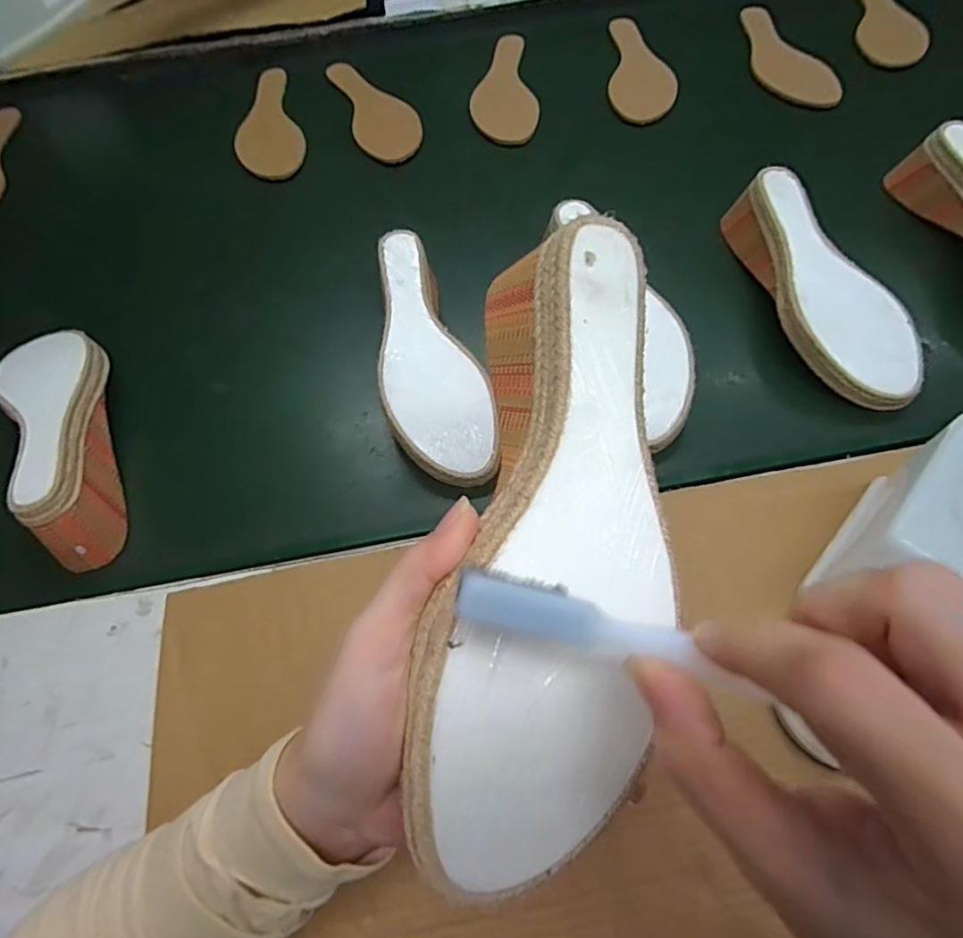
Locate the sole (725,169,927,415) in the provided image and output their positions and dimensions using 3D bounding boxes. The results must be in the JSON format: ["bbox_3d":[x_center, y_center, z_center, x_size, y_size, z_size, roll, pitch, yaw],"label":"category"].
[{"bbox_3d":[0.289,-0.160,0.497,0.090,0.069,0.232,-10,60,-3],"label":"sole"}]

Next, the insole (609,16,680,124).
[{"bbox_3d":[0.204,-0.510,0.726,0.079,0.006,0.229,4,60,6],"label":"insole"}]

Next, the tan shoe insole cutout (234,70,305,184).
[{"bbox_3d":[-0.271,-0.438,0.720,0.076,0.008,0.231,-16,60,-6],"label":"tan shoe insole cutout"}]

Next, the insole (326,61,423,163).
[{"bbox_3d":[-0.132,-0.458,0.726,0.081,0.008,0.229,-19,61,-8],"label":"insole"}]

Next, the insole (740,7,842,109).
[{"bbox_3d":[0.368,-0.520,0.717,0.070,0.011,0.230,-10,60,-3],"label":"insole"}]

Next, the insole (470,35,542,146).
[{"bbox_3d":[0.025,-0.483,0.722,0.080,0.008,0.227,-6,60,0],"label":"insole"}]

